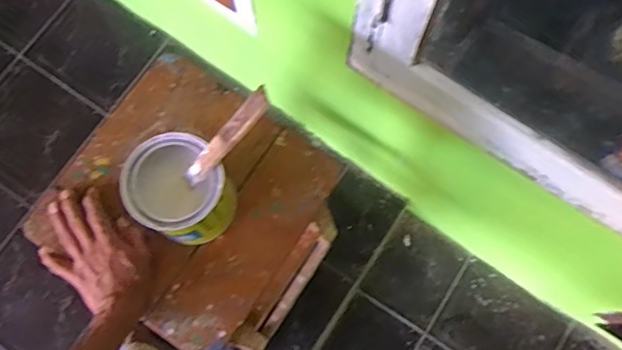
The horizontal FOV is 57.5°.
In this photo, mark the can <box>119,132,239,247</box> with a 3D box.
[{"bbox_3d":[-0.146,0.020,0.648,0.101,0.118,0.104,0,77,-1],"label":"can"}]

